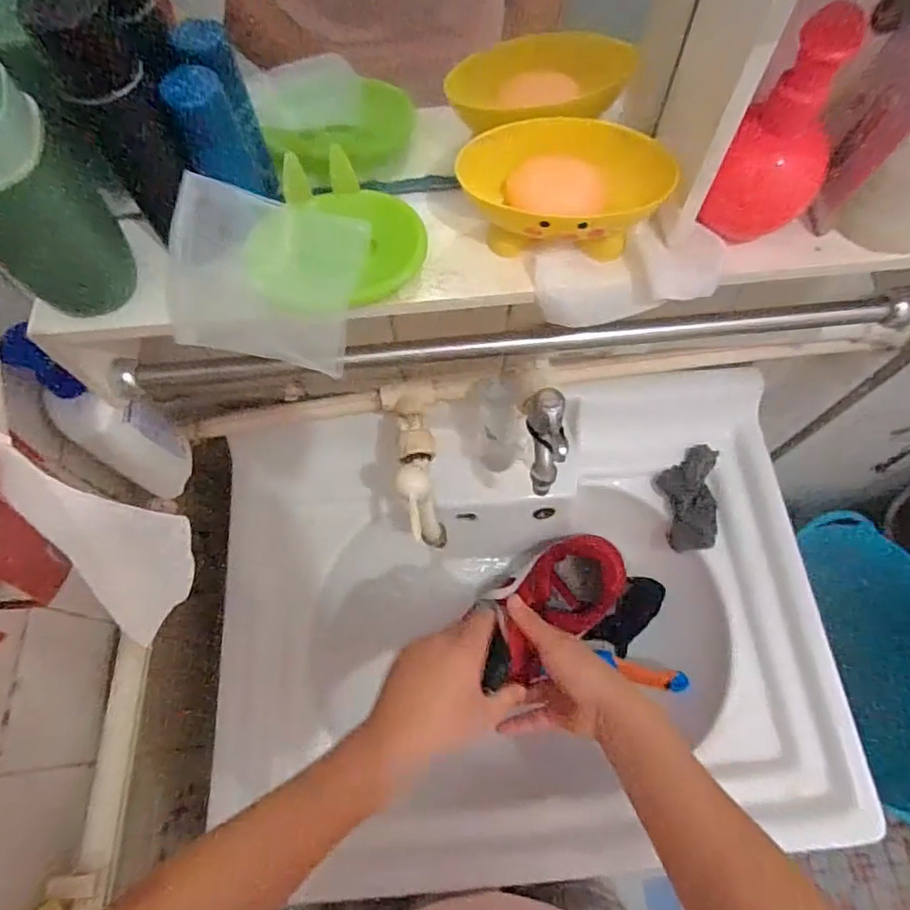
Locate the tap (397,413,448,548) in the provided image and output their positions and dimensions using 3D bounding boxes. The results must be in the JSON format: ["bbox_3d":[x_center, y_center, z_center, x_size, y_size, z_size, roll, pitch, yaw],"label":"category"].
[{"bbox_3d":[-0.033,0.019,0.531,0.034,0.071,0.130,-7,66,-2],"label":"tap"}]

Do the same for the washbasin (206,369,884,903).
[{"bbox_3d":[0.069,0.190,0.643,0.595,0.206,0.436,-7,66,-1],"label":"washbasin"}]

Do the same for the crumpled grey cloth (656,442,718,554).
[{"bbox_3d":[0.265,0.047,0.644,0.062,0.036,0.119,5,80,4],"label":"crumpled grey cloth"}]

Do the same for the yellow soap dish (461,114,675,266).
[{"bbox_3d":[0.063,-0.156,0.345,0.121,0.054,0.072,12,67,6],"label":"yellow soap dish"}]

